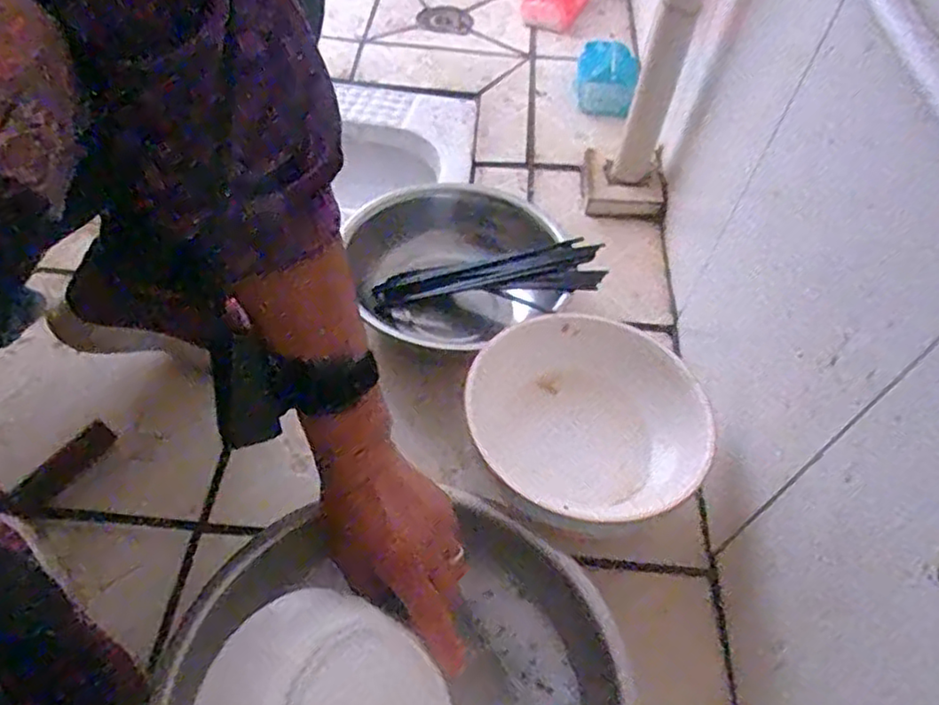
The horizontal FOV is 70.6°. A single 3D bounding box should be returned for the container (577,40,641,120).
[{"bbox_3d":[0.224,-0.449,1.097,0.099,0.060,0.175,14,53,4],"label":"container"}]

